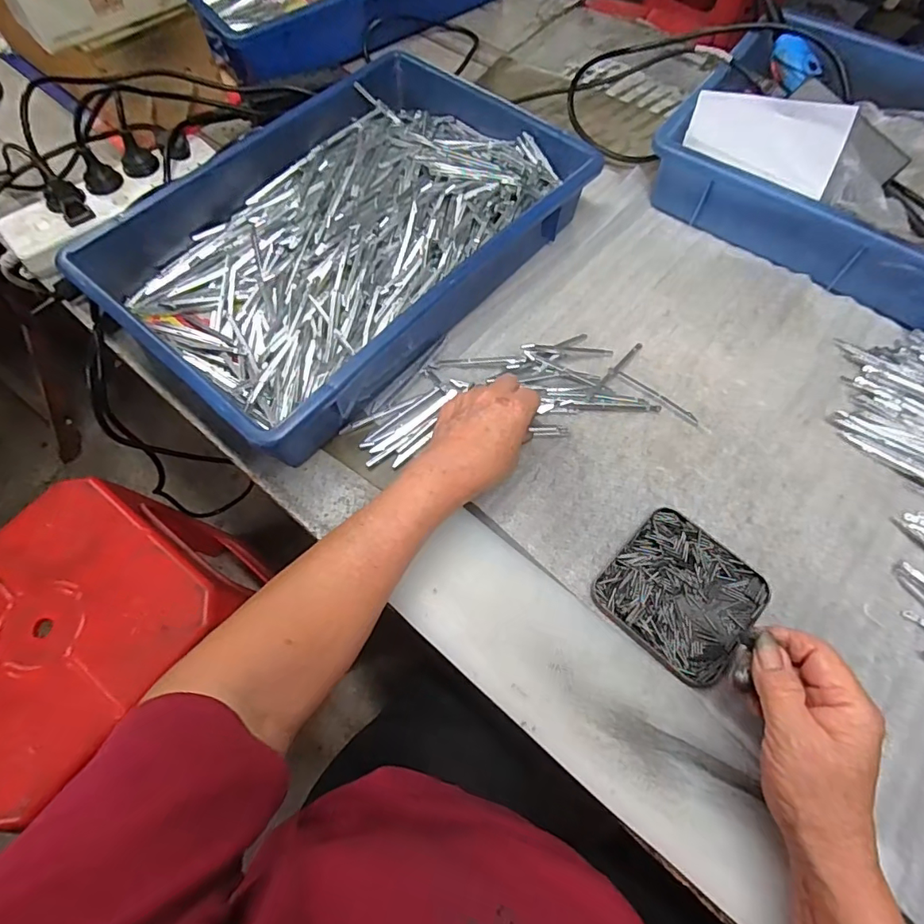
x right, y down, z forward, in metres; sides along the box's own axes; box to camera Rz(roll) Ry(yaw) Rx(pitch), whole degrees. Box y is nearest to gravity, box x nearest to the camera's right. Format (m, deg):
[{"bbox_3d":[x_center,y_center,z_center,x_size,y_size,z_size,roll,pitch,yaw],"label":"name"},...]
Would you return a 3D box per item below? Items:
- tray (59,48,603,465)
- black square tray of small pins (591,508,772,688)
[{"bbox_3d":[-0.106,-0.224,0.496,0.278,0.068,0.414,38,70,17],"label":"tray"},{"bbox_3d":[0.162,0.096,0.383,0.101,0.011,0.102,42,73,16],"label":"black square tray of small pins"}]

